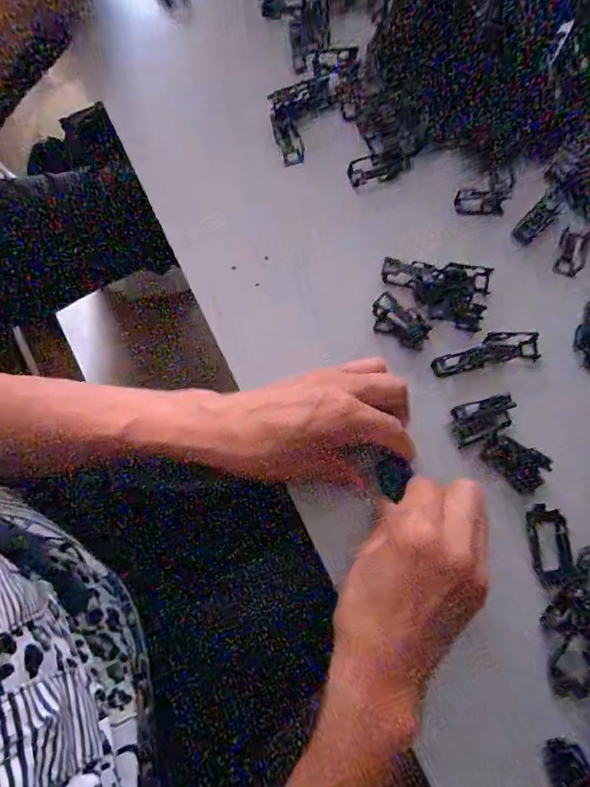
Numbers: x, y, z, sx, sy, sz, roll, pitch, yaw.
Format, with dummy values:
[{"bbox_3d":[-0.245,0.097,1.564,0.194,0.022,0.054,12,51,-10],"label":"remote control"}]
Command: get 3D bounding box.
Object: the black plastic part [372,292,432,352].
[{"bbox_3d":[0.080,-0.054,0.350,0.046,0.009,0.027,34,79,6],"label":"black plastic part"}]

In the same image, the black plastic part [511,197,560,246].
[{"bbox_3d":[0.194,-0.138,0.372,0.018,0.005,0.040,43,80,7],"label":"black plastic part"}]

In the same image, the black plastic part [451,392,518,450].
[{"bbox_3d":[0.133,0.018,0.326,0.044,0.011,0.027,-17,79,-5],"label":"black plastic part"}]

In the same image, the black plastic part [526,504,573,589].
[{"bbox_3d":[0.173,0.103,0.314,0.024,0.004,0.052,-7,74,23],"label":"black plastic part"}]

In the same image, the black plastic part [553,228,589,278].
[{"bbox_3d":[0.220,-0.112,0.366,0.023,0.004,0.045,21,78,3],"label":"black plastic part"}]

